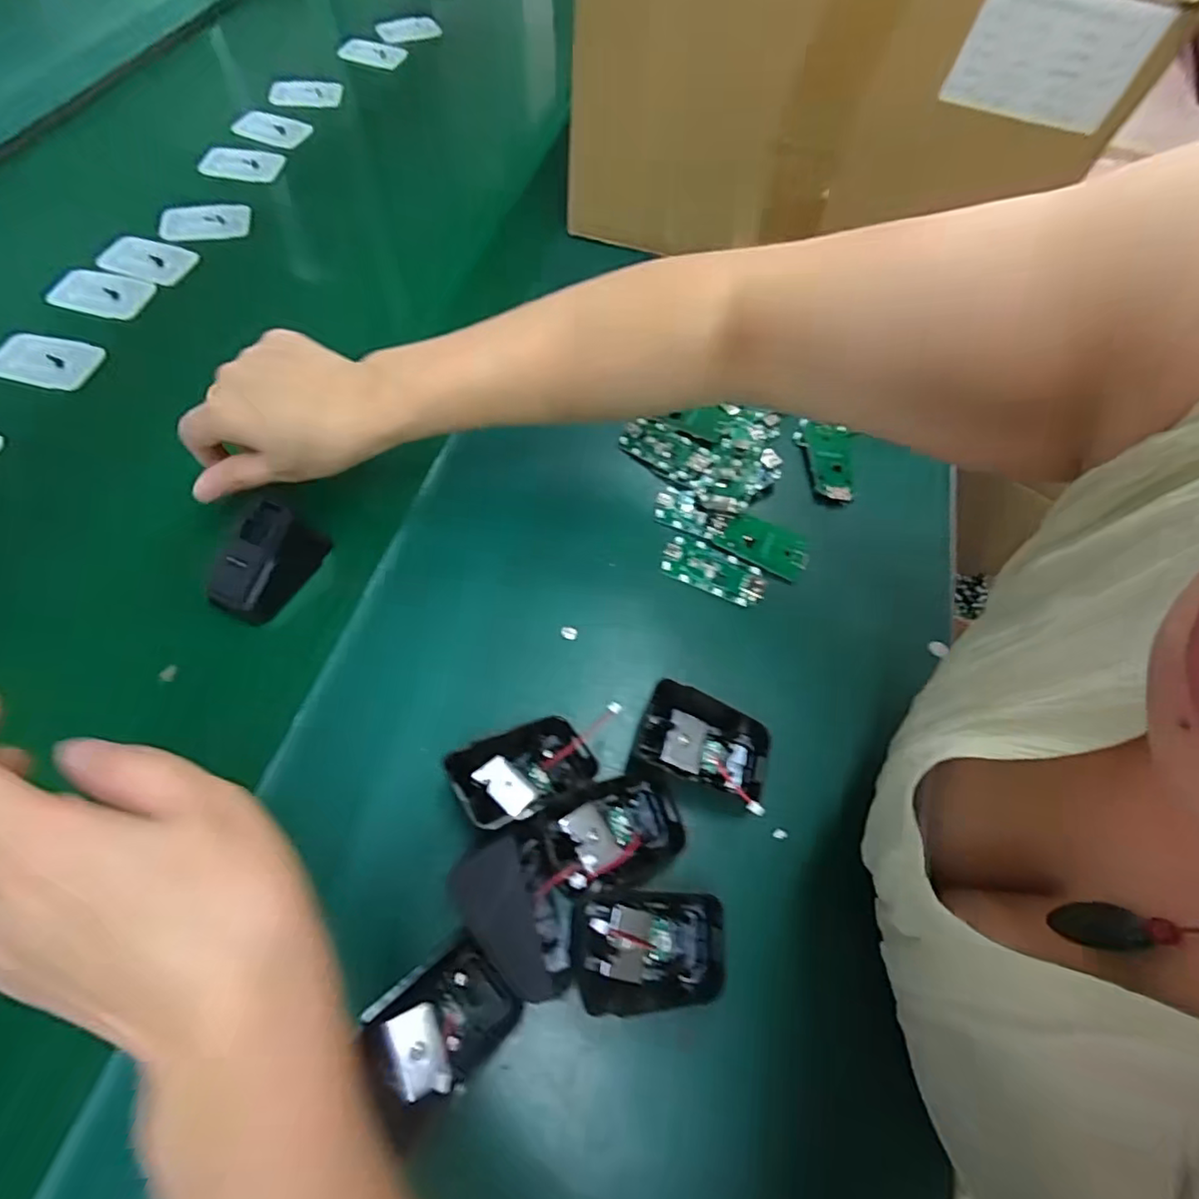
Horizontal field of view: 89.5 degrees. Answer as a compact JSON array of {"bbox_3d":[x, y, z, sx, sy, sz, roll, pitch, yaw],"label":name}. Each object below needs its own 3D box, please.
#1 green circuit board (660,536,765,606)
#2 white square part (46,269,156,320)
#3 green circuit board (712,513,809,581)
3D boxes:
[{"bbox_3d":[0.071,-0.019,0.377,0.064,0.004,0.031,27,63,9],"label":"green circuit board"},{"bbox_3d":[-0.384,-0.236,0.467,0.062,0.011,0.045,13,62,2],"label":"white square part"},{"bbox_3d":[0.105,-0.036,0.385,0.057,0.004,0.028,28,77,5],"label":"green circuit board"}]

